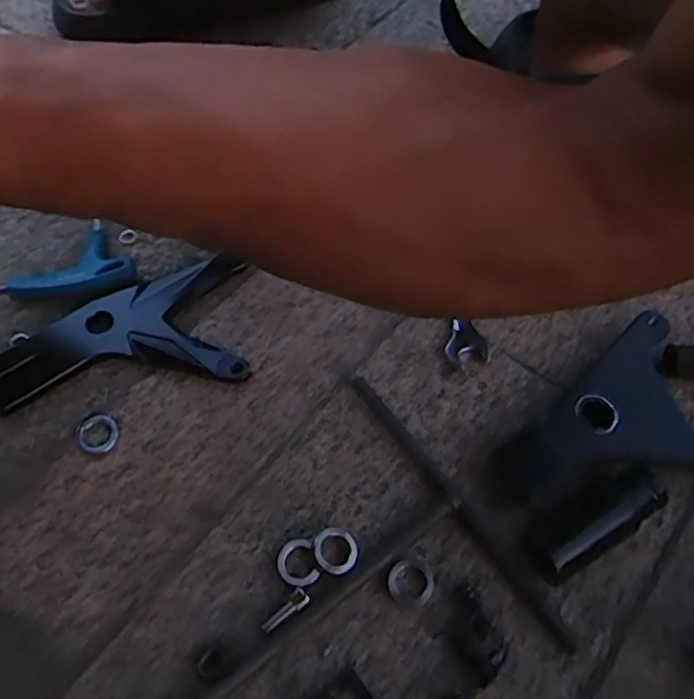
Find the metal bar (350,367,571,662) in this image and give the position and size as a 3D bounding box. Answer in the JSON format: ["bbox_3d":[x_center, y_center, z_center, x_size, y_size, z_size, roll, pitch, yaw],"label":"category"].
[{"bbox_3d":[0.058,0.082,0.348,0.009,0.009,0.180,-32,66,-16],"label":"metal bar"}]

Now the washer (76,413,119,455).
[{"bbox_3d":[-0.145,0.048,0.369,0.024,0.004,0.024,0,61,0],"label":"washer"}]

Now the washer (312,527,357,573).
[{"bbox_3d":[-0.005,0.106,0.334,0.023,0.004,0.025,-4,48,4],"label":"washer"}]

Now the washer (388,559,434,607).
[{"bbox_3d":[0.033,0.121,0.328,0.023,0.004,0.023,0,61,0],"label":"washer"}]

